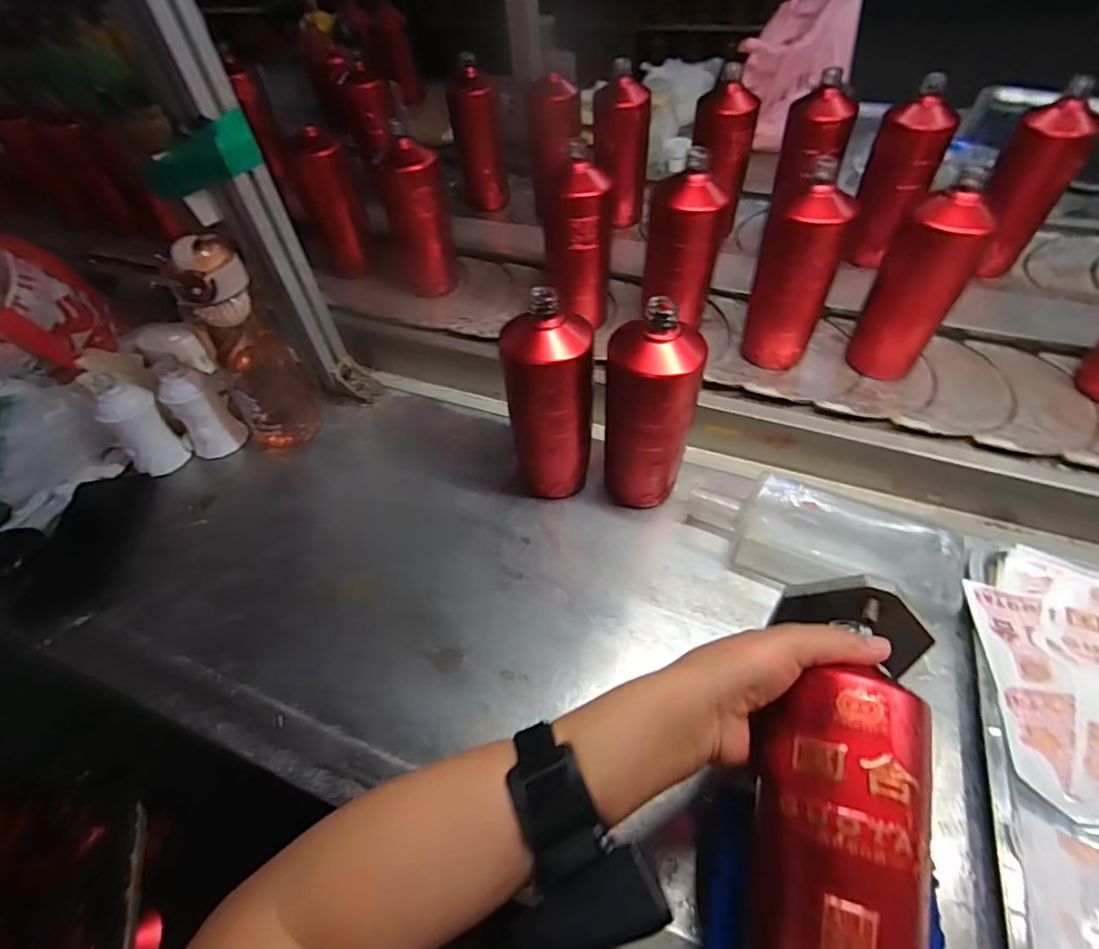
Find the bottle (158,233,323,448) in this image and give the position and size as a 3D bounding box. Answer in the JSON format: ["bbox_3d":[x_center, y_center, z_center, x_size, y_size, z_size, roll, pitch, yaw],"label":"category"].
[{"bbox_3d":[-0.324,-0.134,0.585,0.083,0.230,0.060,-30,58,-21],"label":"bottle"}]

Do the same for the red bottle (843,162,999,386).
[{"bbox_3d":[0.385,-0.198,0.582,0.058,0.201,0.069,-19,55,-15],"label":"red bottle"}]

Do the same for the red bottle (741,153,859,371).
[{"bbox_3d":[0.262,-0.207,0.592,0.070,0.201,0.064,-8,53,-6],"label":"red bottle"}]

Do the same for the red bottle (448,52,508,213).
[{"bbox_3d":[-0.121,-0.571,0.940,0.082,0.214,0.061,-8,53,-7],"label":"red bottle"}]

